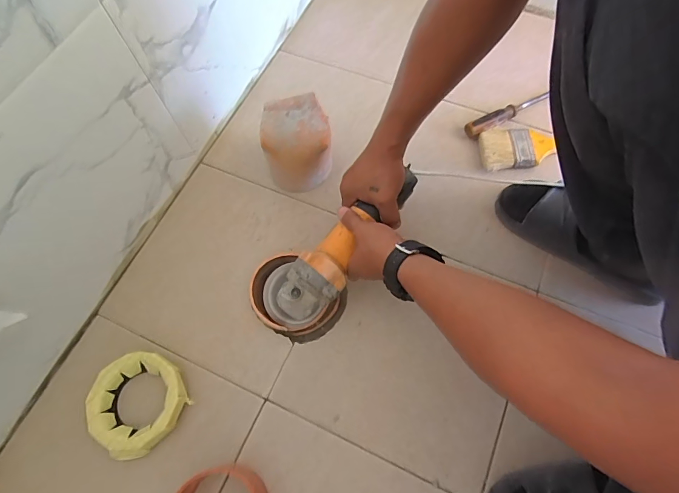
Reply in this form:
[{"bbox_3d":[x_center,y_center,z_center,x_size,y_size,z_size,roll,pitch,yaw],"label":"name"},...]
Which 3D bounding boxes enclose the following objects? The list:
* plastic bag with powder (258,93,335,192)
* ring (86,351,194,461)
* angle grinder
[{"bbox_3d":[-0.064,-0.151,0.616,0.102,0.130,0.105,-16,67,-6],"label":"plastic bag with powder"},{"bbox_3d":[-0.267,0.207,0.525,0.117,0.034,0.119,0,67,1],"label":"ring"},{"bbox_3d":[-0.007,0.002,0.536,0.290,0.077,0.103,-45,72,7],"label":"angle grinder"}]

